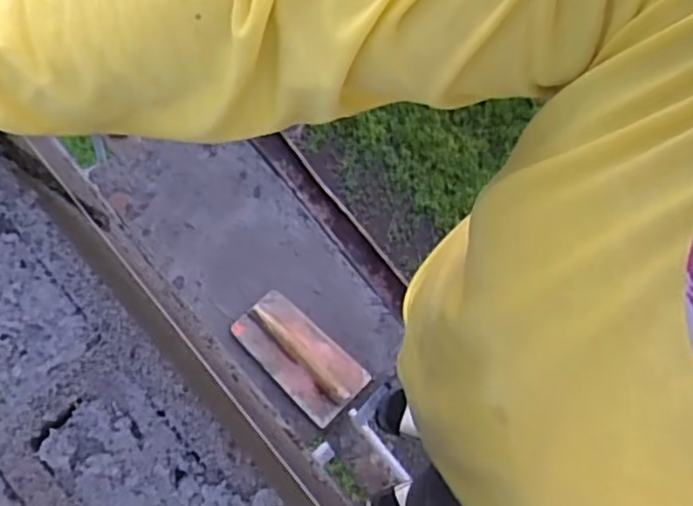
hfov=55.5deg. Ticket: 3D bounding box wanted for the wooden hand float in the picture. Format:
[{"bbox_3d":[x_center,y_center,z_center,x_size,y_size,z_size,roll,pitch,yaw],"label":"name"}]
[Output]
[{"bbox_3d":[-0.101,0.216,1.403,0.290,0.036,0.147,41,74,11],"label":"wooden hand float"}]

